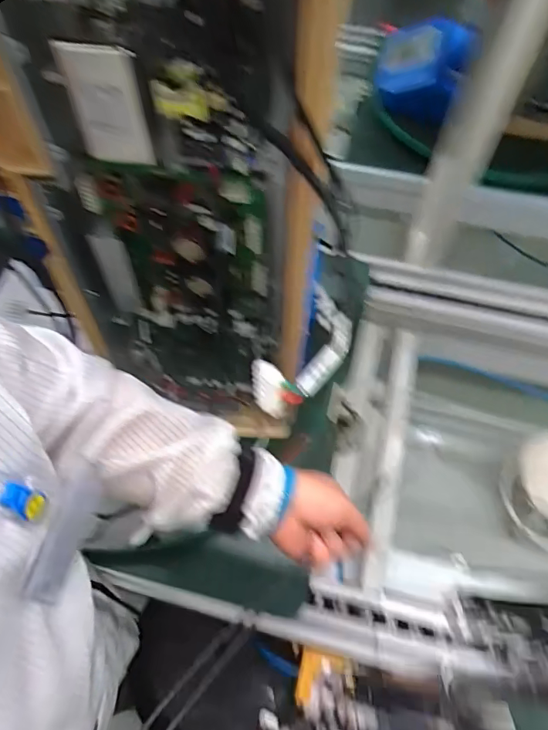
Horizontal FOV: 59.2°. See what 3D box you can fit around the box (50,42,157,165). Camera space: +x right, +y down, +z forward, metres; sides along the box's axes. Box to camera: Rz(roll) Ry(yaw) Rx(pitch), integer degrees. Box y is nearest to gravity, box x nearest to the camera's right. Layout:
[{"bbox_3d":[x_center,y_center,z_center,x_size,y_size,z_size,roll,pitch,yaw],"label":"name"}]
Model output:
[{"bbox_3d":[-0.126,-0.194,0.370,0.055,0.089,0.014,-3,58,-3],"label":"box"}]

